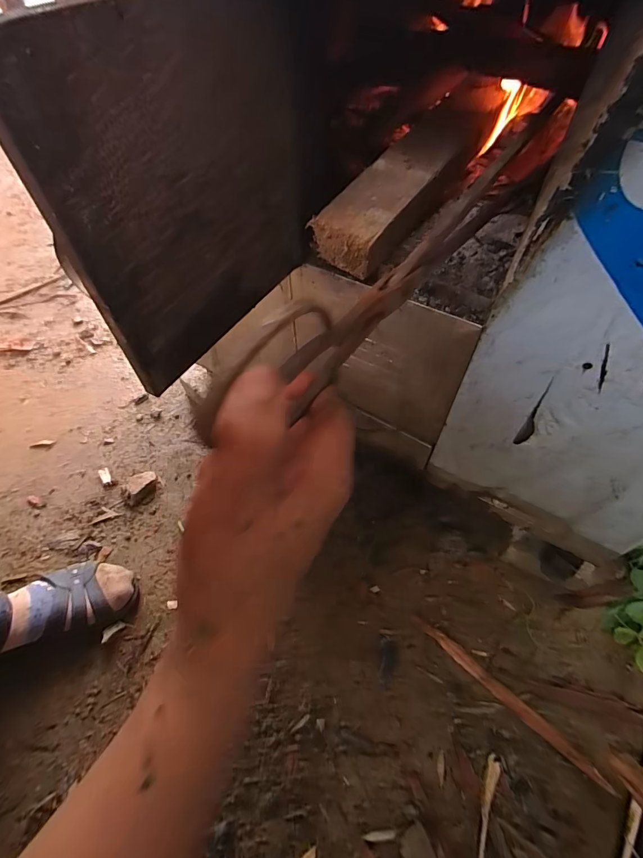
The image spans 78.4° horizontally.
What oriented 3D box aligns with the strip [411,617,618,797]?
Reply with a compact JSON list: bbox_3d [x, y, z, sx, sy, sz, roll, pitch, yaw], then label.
[{"bbox_3d":[0.220,0.322,0.479,0.247,0.007,0.017,37,64,23],"label":"strip"}]

